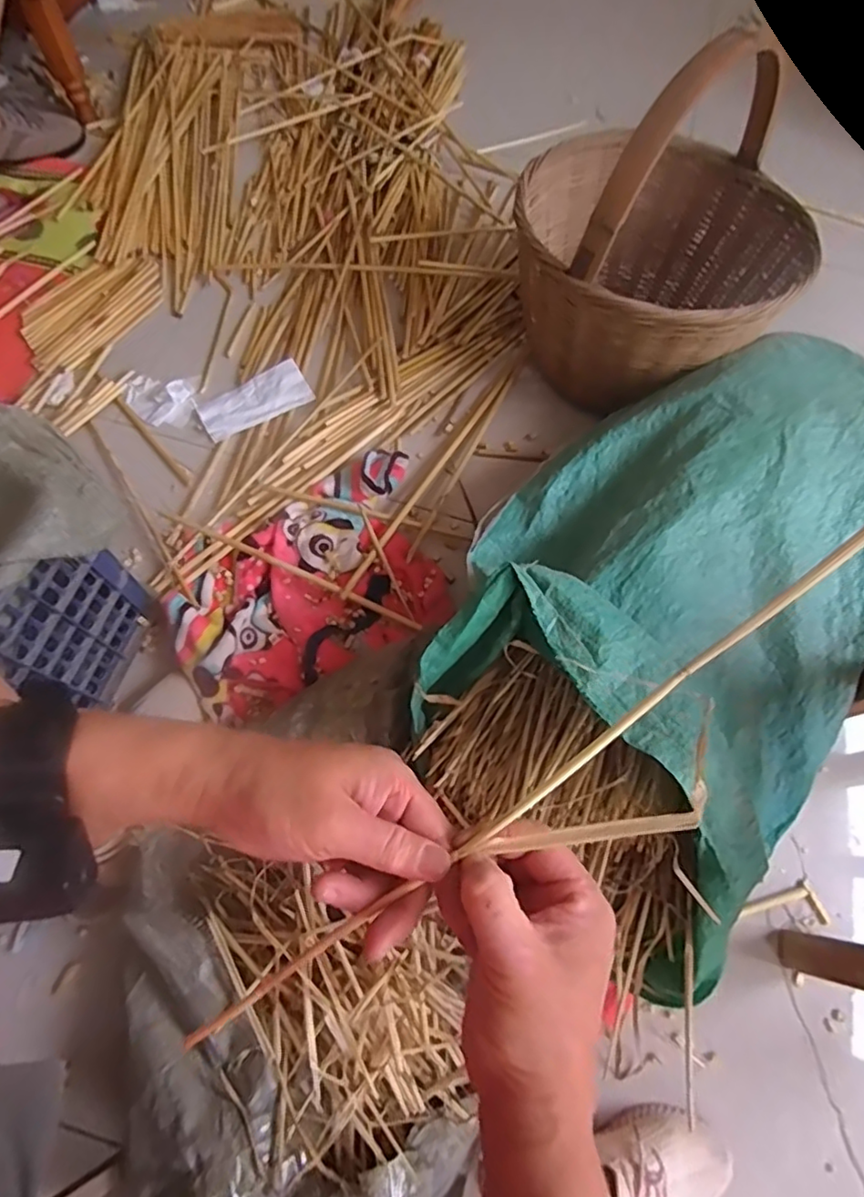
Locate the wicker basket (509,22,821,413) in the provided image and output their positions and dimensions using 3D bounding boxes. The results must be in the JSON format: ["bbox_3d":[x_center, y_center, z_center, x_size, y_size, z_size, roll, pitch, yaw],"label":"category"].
[{"bbox_3d":[0.334,-0.527,0.853,0.401,0.426,0.369,9,66,1],"label":"wicker basket"}]

